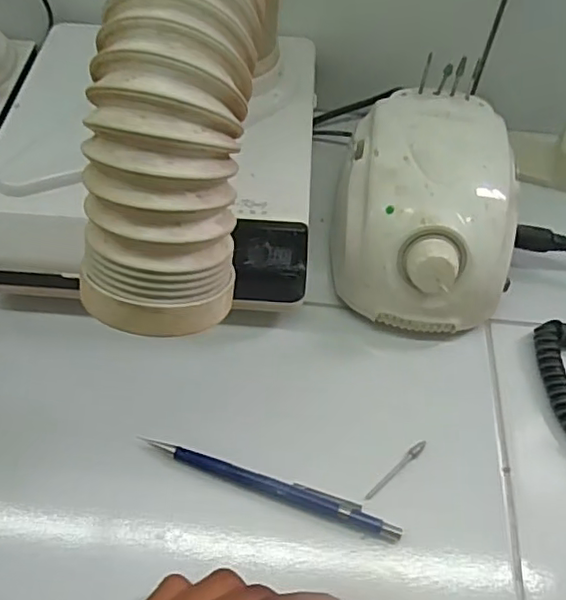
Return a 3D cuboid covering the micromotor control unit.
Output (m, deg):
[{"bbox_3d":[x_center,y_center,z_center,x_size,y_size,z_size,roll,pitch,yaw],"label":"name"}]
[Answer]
[{"bbox_3d":[0.090,-0.055,0.376,0.106,0.080,0.135,11,54,4],"label":"micromotor control unit"}]

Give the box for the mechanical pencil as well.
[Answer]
[{"bbox_3d":[-0.006,0.095,0.312,0.135,0.010,0.011,19,55,10],"label":"mechanical pencil"}]

